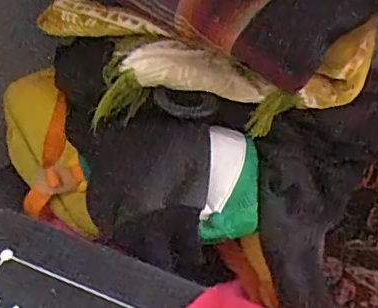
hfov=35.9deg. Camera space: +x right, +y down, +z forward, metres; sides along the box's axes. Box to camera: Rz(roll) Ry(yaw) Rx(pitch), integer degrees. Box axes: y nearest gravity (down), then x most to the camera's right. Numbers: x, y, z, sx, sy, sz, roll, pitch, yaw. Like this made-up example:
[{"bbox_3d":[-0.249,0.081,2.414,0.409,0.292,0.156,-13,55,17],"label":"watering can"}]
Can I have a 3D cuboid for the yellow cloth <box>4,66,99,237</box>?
[{"bbox_3d":[-0.173,-0.007,0.691,0.086,0.060,0.230,-13,48,-13],"label":"yellow cloth"}]

